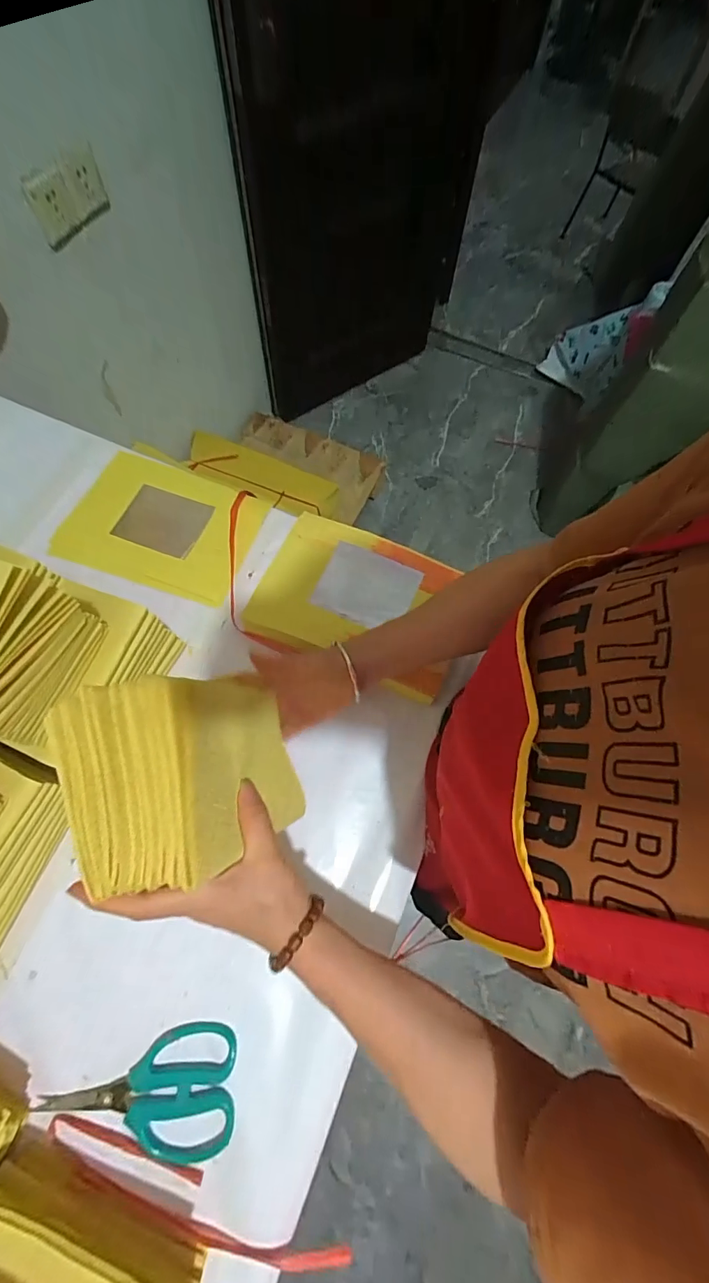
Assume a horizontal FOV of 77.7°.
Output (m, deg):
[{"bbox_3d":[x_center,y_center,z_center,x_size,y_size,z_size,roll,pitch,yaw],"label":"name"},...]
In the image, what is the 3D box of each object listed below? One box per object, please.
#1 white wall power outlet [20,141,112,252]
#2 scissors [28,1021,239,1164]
[{"bbox_3d":[-0.497,-0.775,0.767,0.016,0.095,0.154,30,70,9],"label":"white wall power outlet"},{"bbox_3d":[-0.170,0.358,0.354,0.147,0.010,0.083,5,68,0],"label":"scissors"}]

